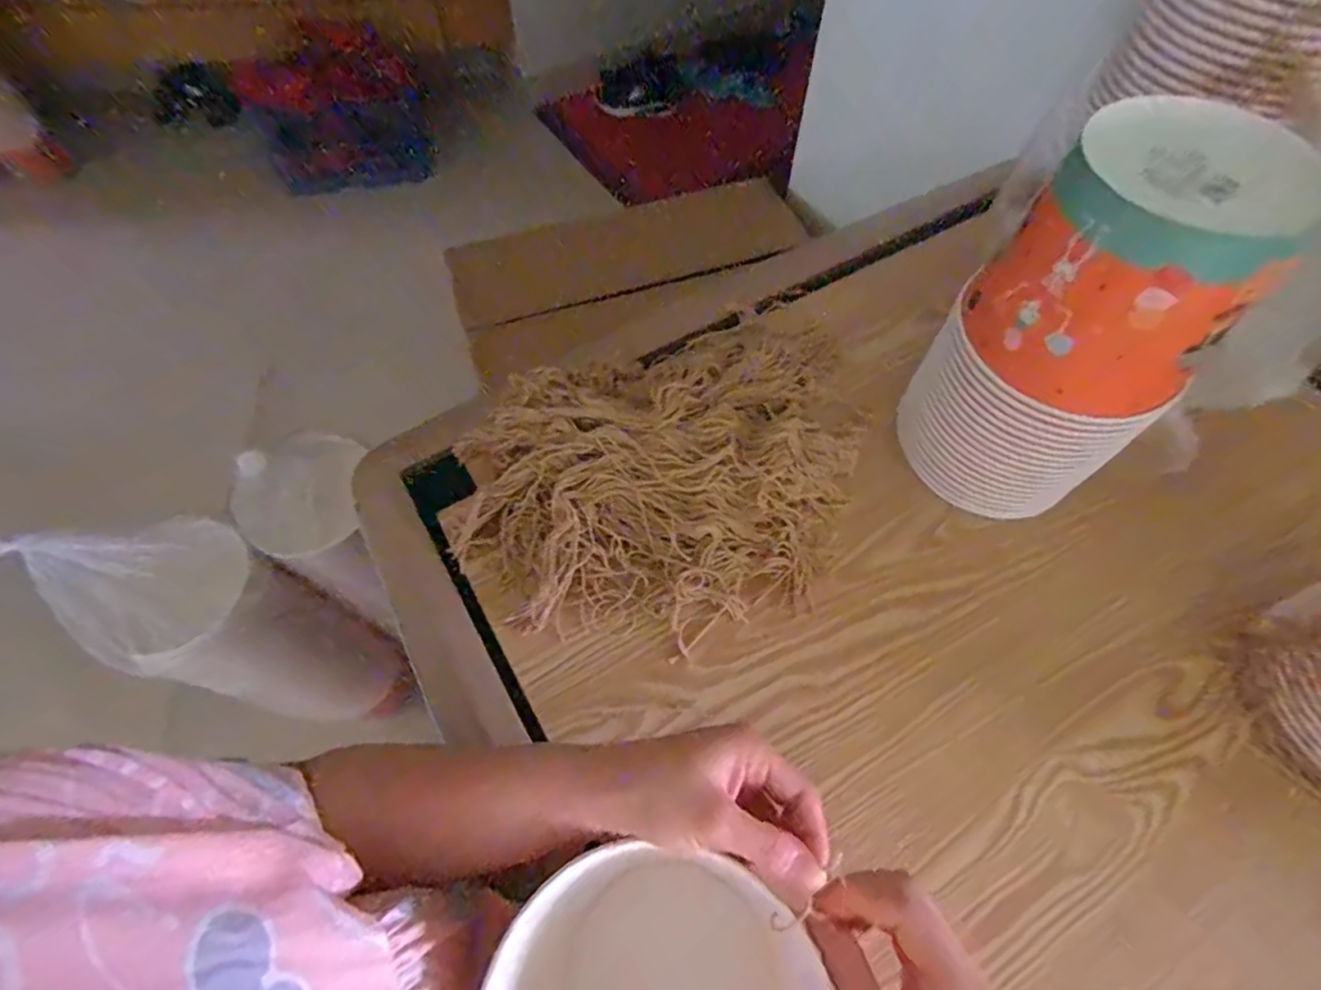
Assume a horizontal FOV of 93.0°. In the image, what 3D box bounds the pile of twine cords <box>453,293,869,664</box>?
[{"bbox_3d":[0.023,-0.026,0.534,0.388,0.067,0.270,-26,65,-15],"label":"pile of twine cords"}]

